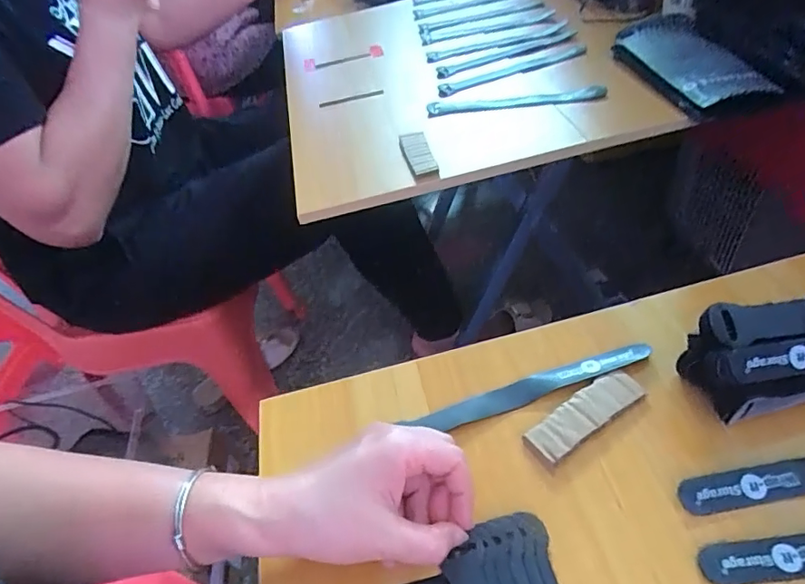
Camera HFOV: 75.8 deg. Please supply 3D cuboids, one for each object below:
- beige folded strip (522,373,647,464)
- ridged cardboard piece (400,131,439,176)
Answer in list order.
[{"bbox_3d":[0.123,0.081,0.346,0.089,0.010,0.027,-29,48,-20],"label":"beige folded strip"},{"bbox_3d":[0.015,-0.144,0.541,0.026,0.013,0.070,-12,44,-4],"label":"ridged cardboard piece"}]

